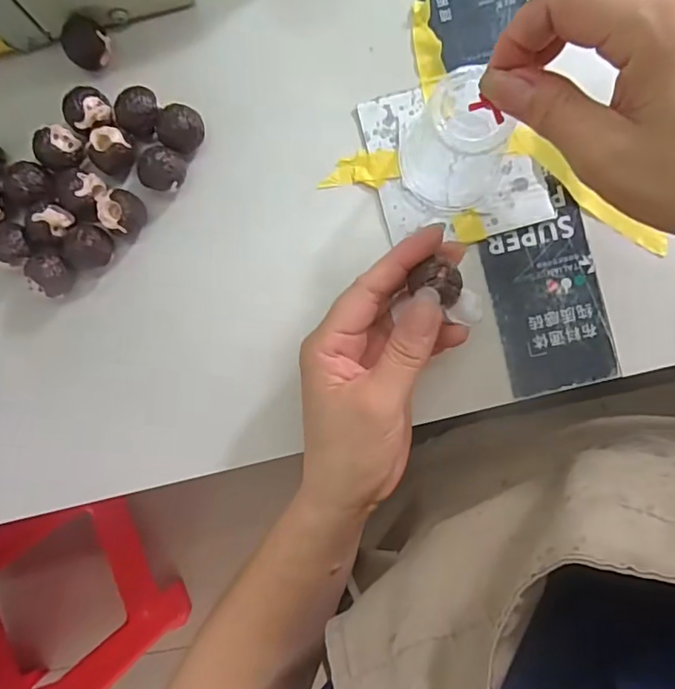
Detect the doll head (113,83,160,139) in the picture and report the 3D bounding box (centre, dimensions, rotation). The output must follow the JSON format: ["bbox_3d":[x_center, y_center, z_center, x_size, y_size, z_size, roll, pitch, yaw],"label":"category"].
[{"bbox_3d":[-0.110,-0.128,0.308,0.024,0.025,0.024,0,89,5],"label":"doll head"}]

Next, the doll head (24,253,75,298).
[{"bbox_3d":[-0.161,-0.039,0.308,0.022,0.022,0.023,0,89,5],"label":"doll head"}]

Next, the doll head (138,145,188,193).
[{"bbox_3d":[-0.096,-0.096,0.306,0.021,0.026,0.024,34,92,4],"label":"doll head"}]

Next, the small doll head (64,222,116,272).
[{"bbox_3d":[-0.138,-0.055,0.308,0.022,0.025,0.024,2,90,5],"label":"small doll head"}]

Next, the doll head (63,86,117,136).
[{"bbox_3d":[-0.138,-0.130,0.311,0.024,0.022,0.022,0,89,5],"label":"doll head"}]

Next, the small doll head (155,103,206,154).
[{"bbox_3d":[-0.087,-0.119,0.306,0.022,0.024,0.024,0,89,5],"label":"small doll head"}]

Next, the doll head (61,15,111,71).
[{"bbox_3d":[-0.140,-0.168,0.310,0.019,0.026,0.022,32,92,4],"label":"doll head"}]

